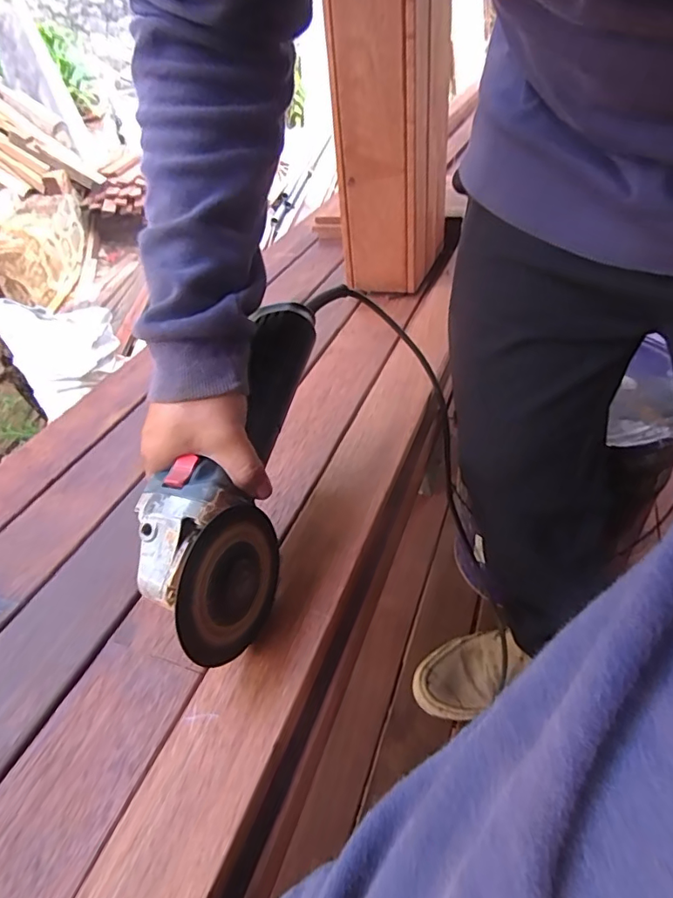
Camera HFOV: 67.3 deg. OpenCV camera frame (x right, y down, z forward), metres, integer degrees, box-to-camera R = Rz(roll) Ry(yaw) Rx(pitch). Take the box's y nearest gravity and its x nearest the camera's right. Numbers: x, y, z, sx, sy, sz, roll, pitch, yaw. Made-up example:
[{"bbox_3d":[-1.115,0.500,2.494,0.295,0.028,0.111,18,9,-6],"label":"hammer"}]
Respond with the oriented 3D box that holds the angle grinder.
[{"bbox_3d":[-0.076,0.006,0.383,0.082,0.088,0.276,6,60,15],"label":"angle grinder"}]

